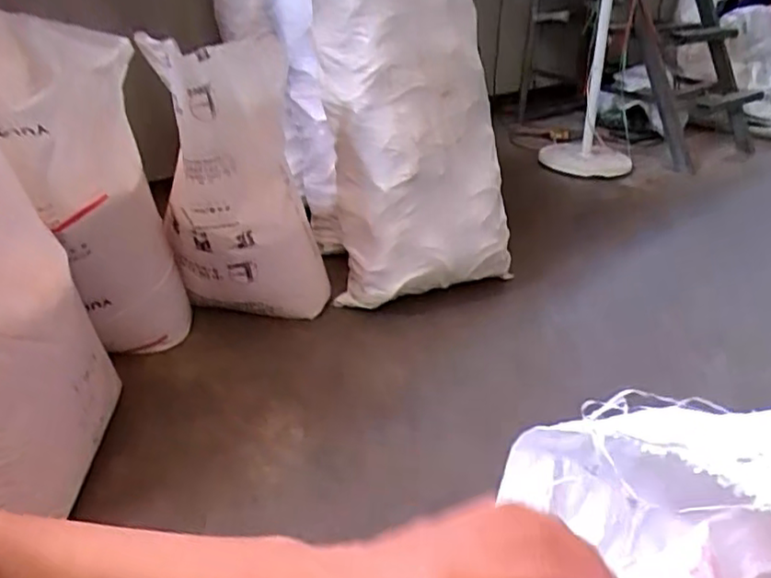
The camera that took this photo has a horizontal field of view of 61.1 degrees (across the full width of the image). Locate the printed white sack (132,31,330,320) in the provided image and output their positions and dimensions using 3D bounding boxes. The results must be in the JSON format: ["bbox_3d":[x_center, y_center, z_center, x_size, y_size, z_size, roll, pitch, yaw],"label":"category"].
[{"bbox_3d":[-0.351,-0.228,1.469,0.298,0.657,0.317,-5,17,46],"label":"printed white sack"}]

